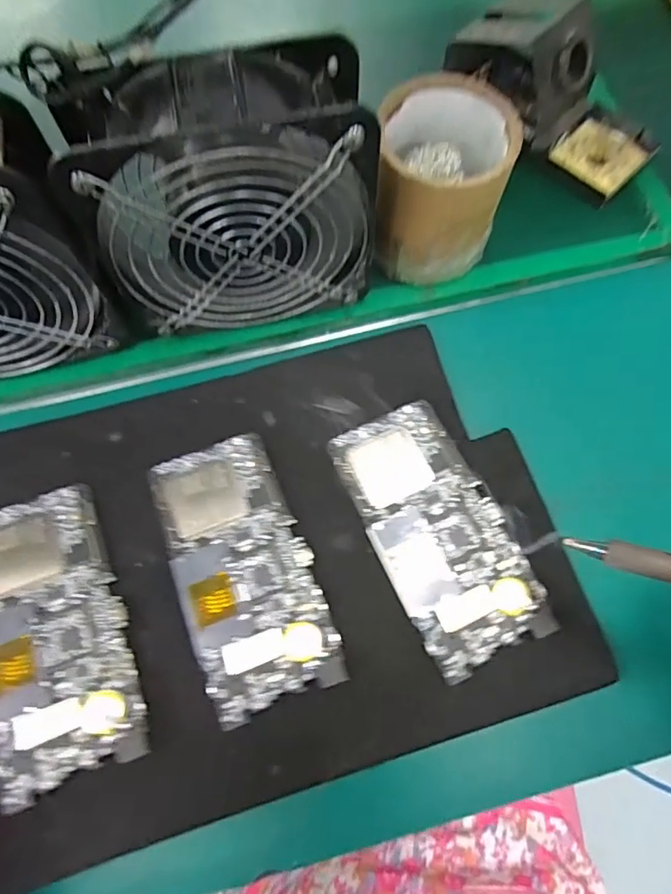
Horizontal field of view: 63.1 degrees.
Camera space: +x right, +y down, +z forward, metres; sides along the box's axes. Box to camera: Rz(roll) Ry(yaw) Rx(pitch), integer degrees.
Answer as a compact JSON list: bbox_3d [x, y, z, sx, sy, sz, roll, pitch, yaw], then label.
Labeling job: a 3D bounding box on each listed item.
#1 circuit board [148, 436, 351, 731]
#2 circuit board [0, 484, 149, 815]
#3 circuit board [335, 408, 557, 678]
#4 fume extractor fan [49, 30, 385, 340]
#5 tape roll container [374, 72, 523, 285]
[{"bbox_3d":[-0.054,0.068,0.316,0.072,0.006,0.152,-20,71,-7],"label":"circuit board"},{"bbox_3d":[-0.156,0.099,0.297,0.075,0.015,0.150,-22,72,-8],"label":"circuit board"},{"bbox_3d":[0.060,0.047,0.325,0.074,0.007,0.152,-25,72,-9],"label":"circuit board"},{"bbox_3d":[-0.056,-0.129,0.312,0.147,0.156,0.059,-10,70,-4],"label":"fume extractor fan"},{"bbox_3d":[0.067,-0.165,0.357,0.077,0.097,0.088,4,70,1],"label":"tape roll container"}]

